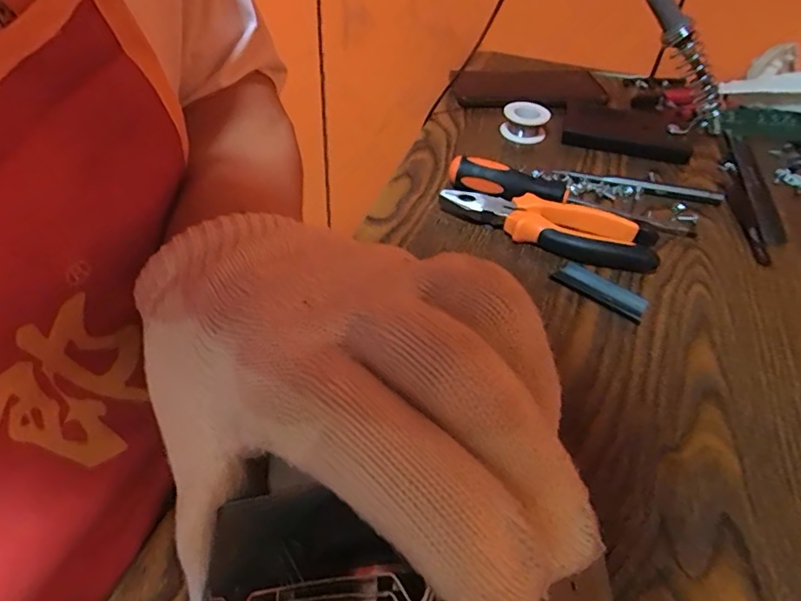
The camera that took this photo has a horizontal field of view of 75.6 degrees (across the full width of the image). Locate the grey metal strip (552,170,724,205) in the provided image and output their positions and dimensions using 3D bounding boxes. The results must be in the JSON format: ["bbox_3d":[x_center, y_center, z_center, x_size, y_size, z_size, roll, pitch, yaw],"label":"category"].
[{"bbox_3d":[0.191,-0.093,0.419,0.125,0.010,0.014,12,47,9],"label":"grey metal strip"}]

